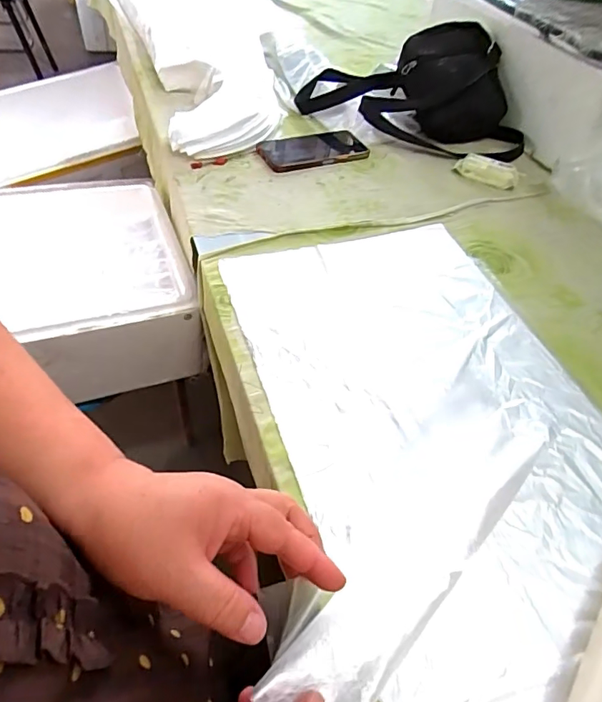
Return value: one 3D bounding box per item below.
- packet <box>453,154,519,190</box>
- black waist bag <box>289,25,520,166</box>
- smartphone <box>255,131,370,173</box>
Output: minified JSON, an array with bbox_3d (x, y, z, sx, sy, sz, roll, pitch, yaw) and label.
[{"bbox_3d":[0.286,-0.278,0.731,0.092,0.017,0.054,26,51,13],"label":"packet"},{"bbox_3d":[0.190,-0.447,0.795,0.396,0.119,0.207,20,50,9],"label":"black waist bag"},{"bbox_3d":[0.020,-0.317,0.750,0.169,0.010,0.089,-16,54,-20],"label":"smartphone"}]

